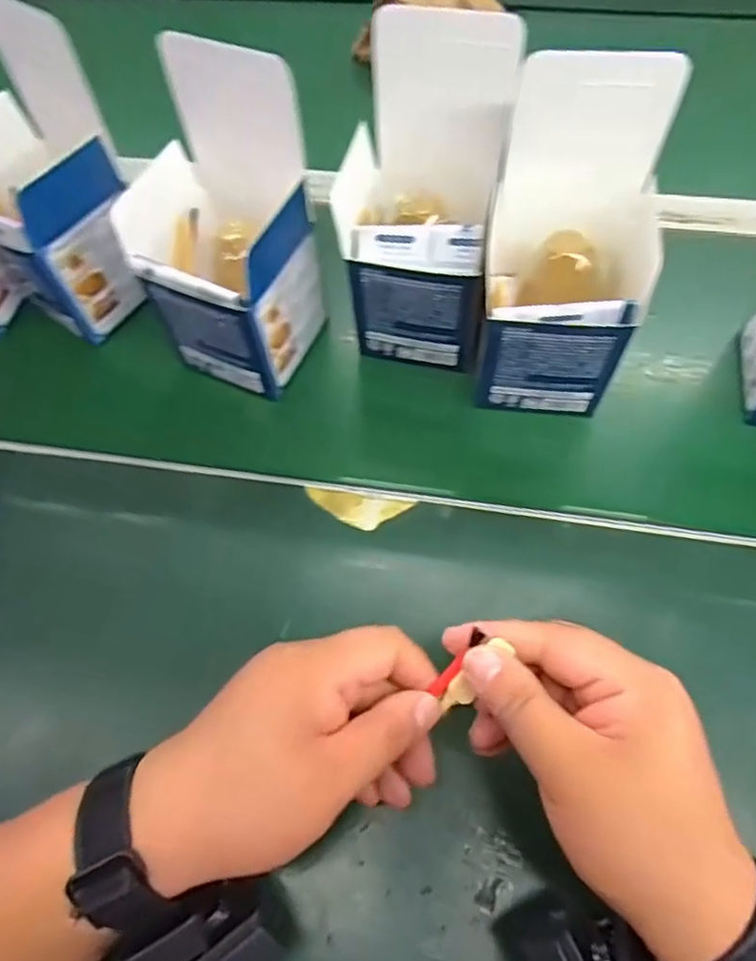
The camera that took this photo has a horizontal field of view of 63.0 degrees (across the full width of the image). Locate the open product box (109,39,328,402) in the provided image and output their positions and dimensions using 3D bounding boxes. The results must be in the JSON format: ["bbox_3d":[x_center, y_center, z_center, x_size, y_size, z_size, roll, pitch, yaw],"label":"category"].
[{"bbox_3d":[-0.095,-0.148,0.381,0.091,0.157,0.100,23,69,14],"label":"open product box"}]

